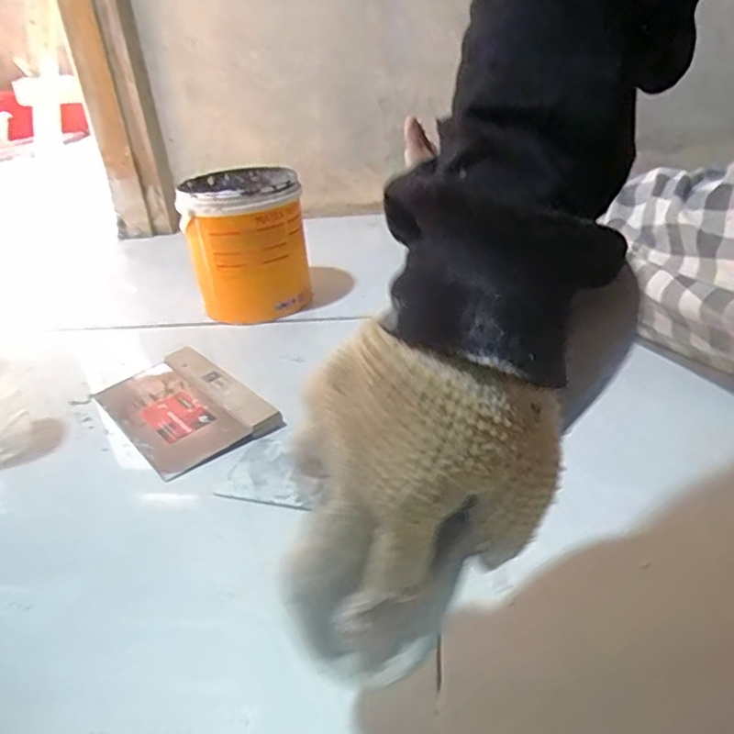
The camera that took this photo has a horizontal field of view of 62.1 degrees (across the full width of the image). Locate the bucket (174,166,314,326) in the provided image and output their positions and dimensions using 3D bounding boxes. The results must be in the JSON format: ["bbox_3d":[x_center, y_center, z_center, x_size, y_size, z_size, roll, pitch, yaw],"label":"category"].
[{"bbox_3d":[-0.156,-0.163,0.814,0.149,0.168,0.153,-8,29,-4],"label":"bucket"}]

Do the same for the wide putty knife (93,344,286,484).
[{"bbox_3d":[-0.187,0.036,0.608,0.114,0.020,0.203,-25,34,-31],"label":"wide putty knife"}]

